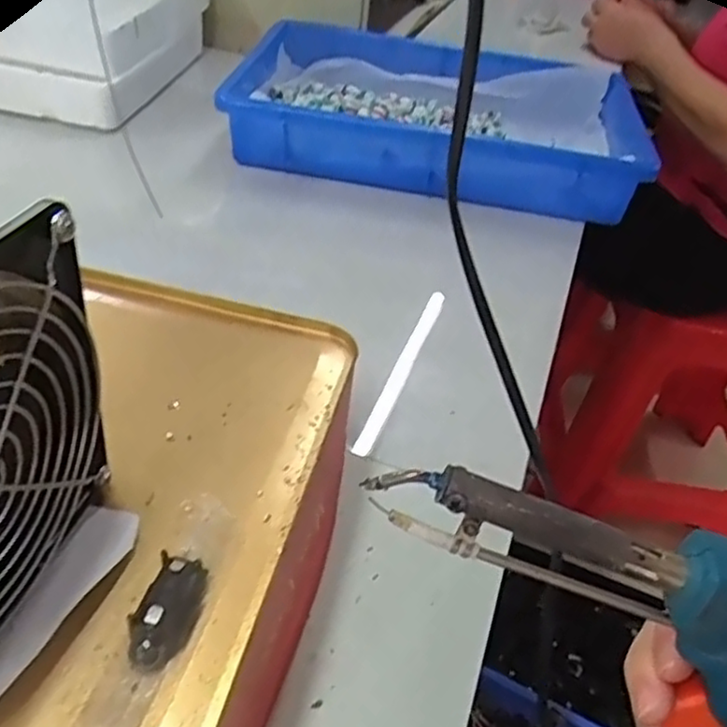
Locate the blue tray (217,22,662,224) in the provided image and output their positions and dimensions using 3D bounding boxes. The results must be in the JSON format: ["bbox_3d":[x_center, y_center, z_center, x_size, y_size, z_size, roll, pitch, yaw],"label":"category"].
[{"bbox_3d":[0.067,-0.234,0.665,0.364,0.059,0.245,10,40,1],"label":"blue tray"}]

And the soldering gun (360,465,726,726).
[{"bbox_3d":[0.082,0.114,0.250,0.176,0.144,0.046,15,41,8],"label":"soldering gun"}]

